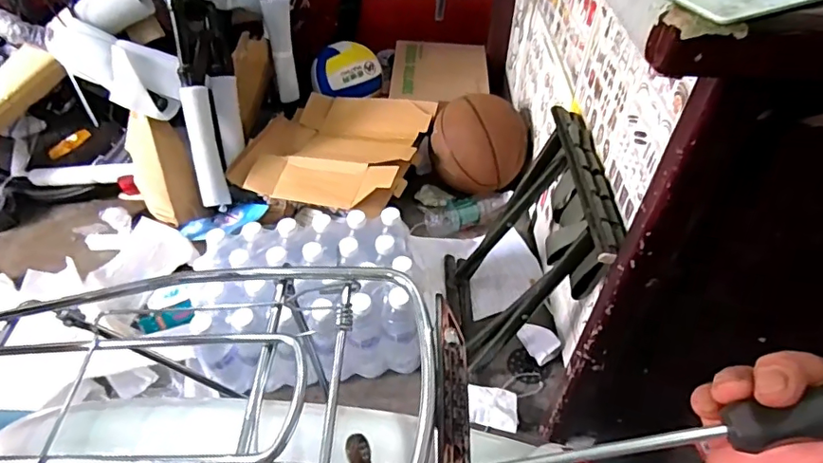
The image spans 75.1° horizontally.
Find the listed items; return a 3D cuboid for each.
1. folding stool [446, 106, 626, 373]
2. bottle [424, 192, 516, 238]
[{"bbox_3d":[0.176,0.062,0.927,0.076,0.469,0.319,16,45,-14],"label":"folding stool"},{"bbox_3d":[0.125,-0.046,1.242,0.197,0.051,0.077,-13,49,-13],"label":"bottle"}]

